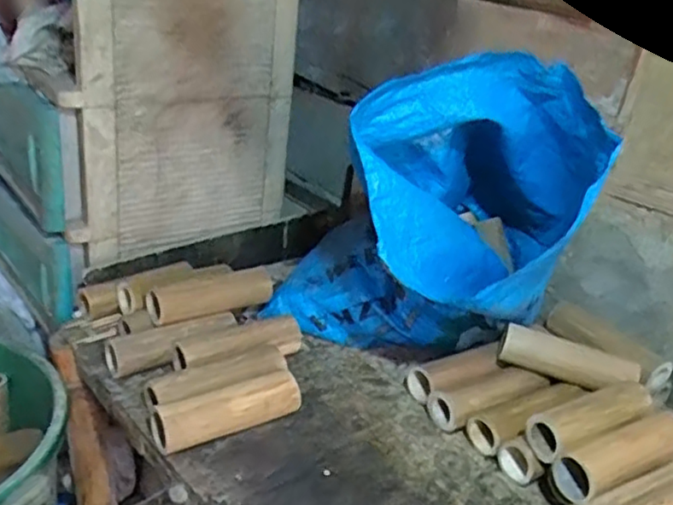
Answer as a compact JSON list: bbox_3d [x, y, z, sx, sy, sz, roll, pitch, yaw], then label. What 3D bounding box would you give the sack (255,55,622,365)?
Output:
[{"bbox_3d":[0.127,-0.042,0.956,0.407,0.447,0.417,10,22,7],"label":"sack"}]

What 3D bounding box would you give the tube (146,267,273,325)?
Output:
[{"bbox_3d":[-0.183,0.061,0.989,0.196,0.049,0.045,-8,26,-33],"label":"tube"}]

